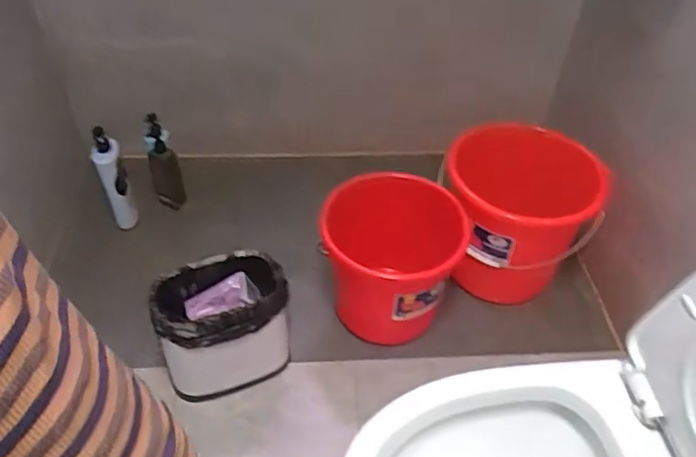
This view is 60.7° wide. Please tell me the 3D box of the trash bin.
[{"bbox_3d":[-0.257,0.197,1.273,0.244,0.213,0.192,-9,47,-10],"label":"trash bin"}]

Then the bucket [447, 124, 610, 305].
[{"bbox_3d":[0.391,-0.024,1.416,0.280,0.341,0.309,-21,50,-21],"label":"bucket"}]

